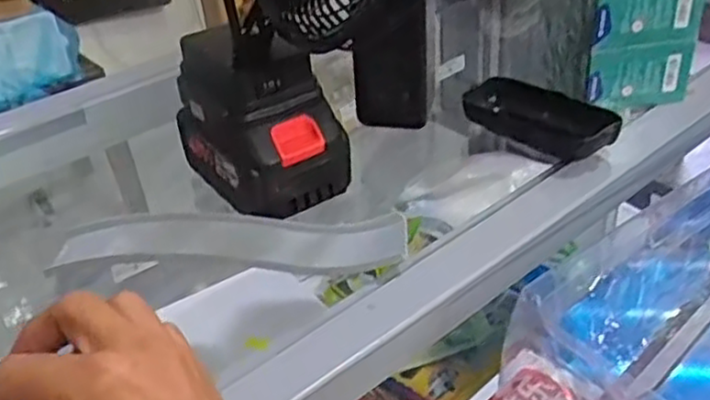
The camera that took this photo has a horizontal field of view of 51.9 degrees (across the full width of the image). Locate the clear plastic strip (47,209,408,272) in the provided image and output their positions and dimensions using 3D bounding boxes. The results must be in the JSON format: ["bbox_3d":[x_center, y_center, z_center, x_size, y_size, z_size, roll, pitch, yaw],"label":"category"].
[{"bbox_3d":[-0.073,0.023,0.438,0.206,0.009,0.046,0,35,6],"label":"clear plastic strip"}]

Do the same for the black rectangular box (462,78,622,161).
[{"bbox_3d":[0.130,-0.060,0.524,0.117,0.021,0.056,27,45,37],"label":"black rectangular box"}]

